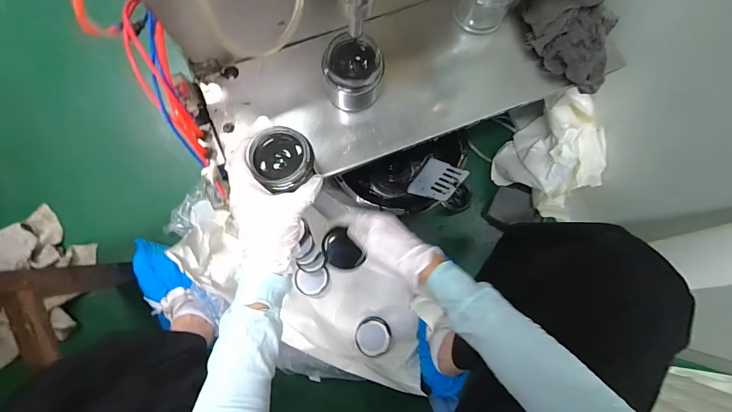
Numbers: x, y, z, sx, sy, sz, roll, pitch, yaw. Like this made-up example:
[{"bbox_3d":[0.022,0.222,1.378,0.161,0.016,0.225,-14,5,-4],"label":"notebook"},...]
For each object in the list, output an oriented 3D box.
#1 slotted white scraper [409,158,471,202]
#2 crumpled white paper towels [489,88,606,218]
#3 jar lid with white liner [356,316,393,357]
[{"bbox_3d":[0.136,-0.050,0.703,0.088,0.100,0.008,-48,131,-5],"label":"slotted white scraper"},{"bbox_3d":[0.350,-0.082,0.679,0.140,0.195,0.186,-36,86,-6],"label":"crumpled white paper towels"},{"bbox_3d":[0.015,0.252,0.695,0.067,0.009,0.071,0,83,-2],"label":"jar lid with white liner"}]

